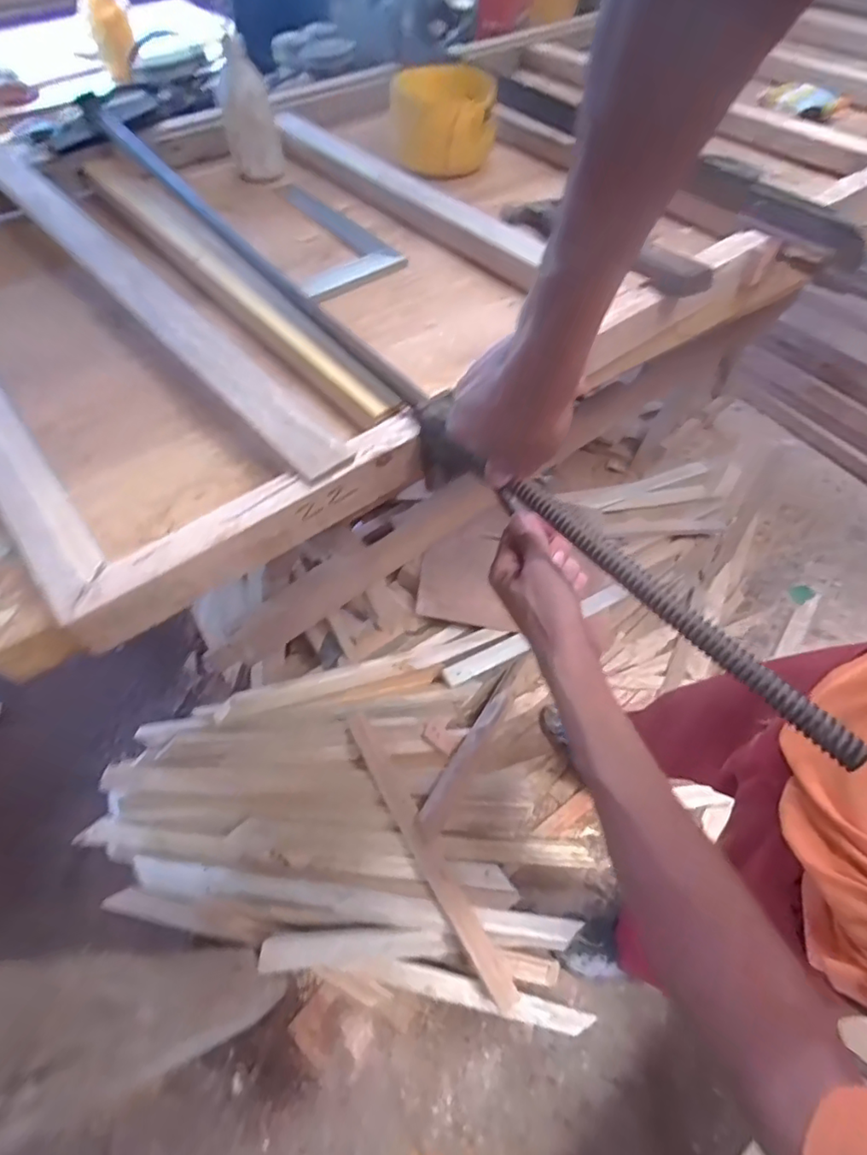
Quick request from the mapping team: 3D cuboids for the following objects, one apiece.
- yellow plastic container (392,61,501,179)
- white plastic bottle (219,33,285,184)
[{"bbox_3d":[0.013,-0.695,0.831,0.157,0.117,0.096,4,57,2],"label":"yellow plastic container"},{"bbox_3d":[-0.279,-0.696,0.818,0.074,0.147,0.082,-17,59,-11],"label":"white plastic bottle"}]

